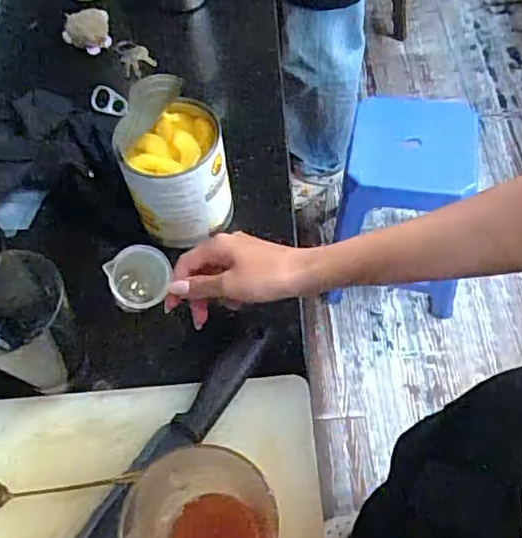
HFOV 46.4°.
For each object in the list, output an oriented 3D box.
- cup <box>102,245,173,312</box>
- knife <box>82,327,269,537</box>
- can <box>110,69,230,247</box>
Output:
[{"bbox_3d":[-0.106,0.008,0.533,0.052,0.032,0.053,1,84,-10],"label":"cup"},{"bbox_3d":[-0.092,0.171,0.486,0.033,0.016,0.312,31,65,21],"label":"knife"},{"bbox_3d":[-0.083,-0.110,0.590,0.093,0.155,0.098,-2,58,3],"label":"can"}]

